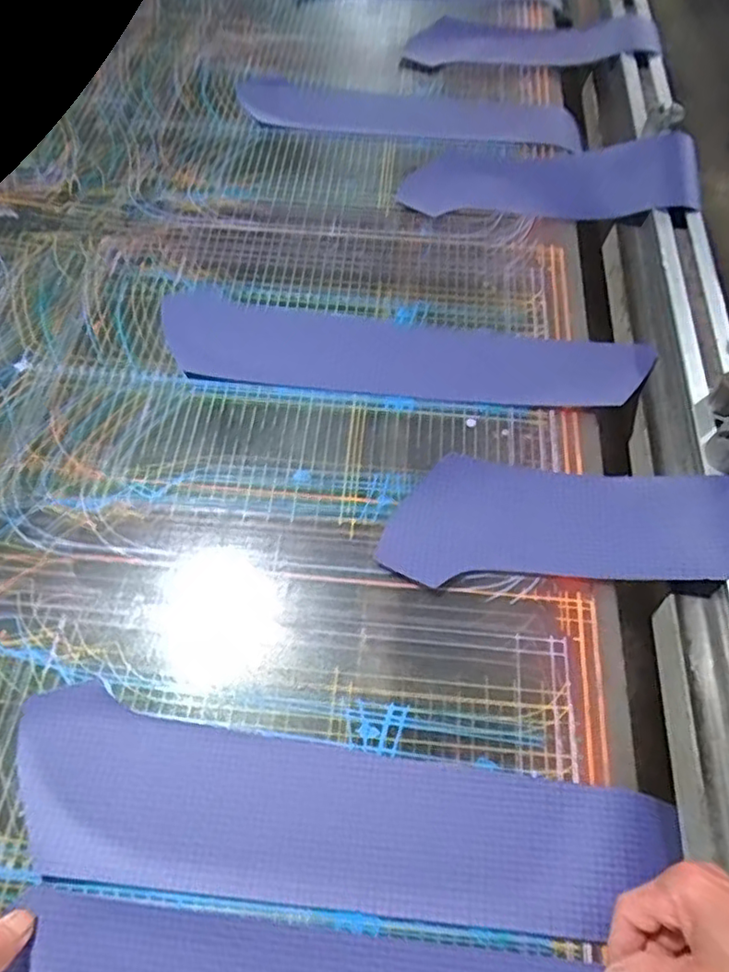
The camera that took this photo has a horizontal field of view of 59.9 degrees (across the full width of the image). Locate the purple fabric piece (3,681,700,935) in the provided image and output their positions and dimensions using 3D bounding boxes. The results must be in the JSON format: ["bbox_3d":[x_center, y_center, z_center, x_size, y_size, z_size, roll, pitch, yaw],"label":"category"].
[{"bbox_3d":[-0.024,0.220,0.417,0.429,0.015,0.104,10,60,3],"label":"purple fabric piece"}]

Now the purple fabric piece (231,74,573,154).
[{"bbox_3d":[0.050,-0.482,0.822,0.442,0.018,0.107,11,57,8],"label":"purple fabric piece"}]

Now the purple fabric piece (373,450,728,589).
[{"bbox_3d":[0.175,0.028,0.512,0.316,0.040,0.113,4,60,0],"label":"purple fabric piece"}]

